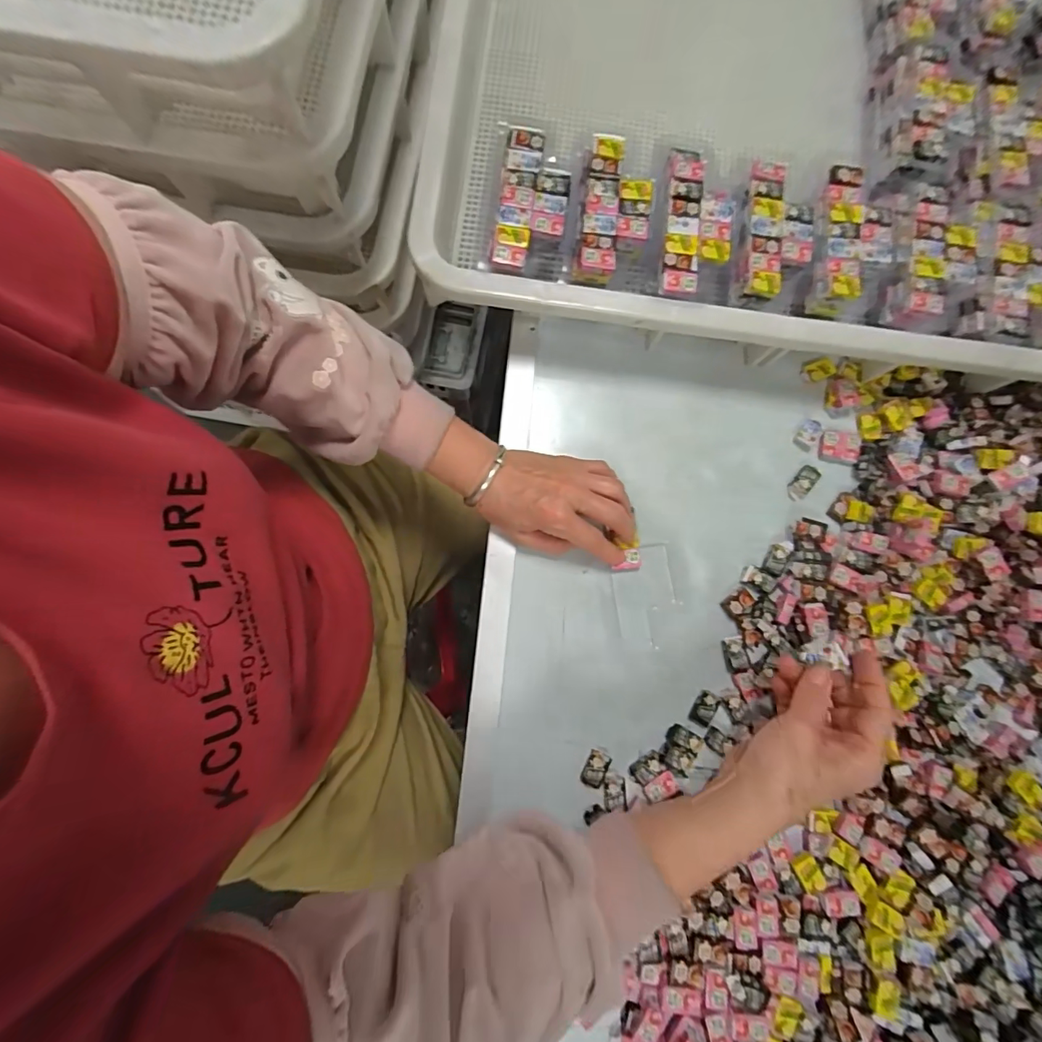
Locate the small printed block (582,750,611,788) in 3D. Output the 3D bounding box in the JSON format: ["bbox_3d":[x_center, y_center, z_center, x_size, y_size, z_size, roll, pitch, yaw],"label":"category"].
[{"bbox_3d":[0.060,0.198,0.382,0.018,0.004,0.027,25,80,3],"label":"small printed block"}]

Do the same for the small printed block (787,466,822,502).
[{"bbox_3d":[0.253,-0.034,0.430,0.018,0.008,0.034,37,81,5],"label":"small printed block"}]

